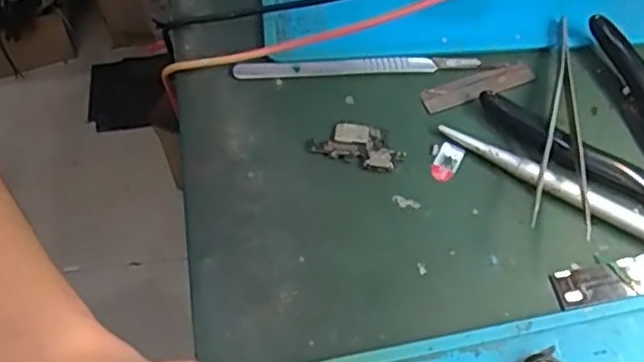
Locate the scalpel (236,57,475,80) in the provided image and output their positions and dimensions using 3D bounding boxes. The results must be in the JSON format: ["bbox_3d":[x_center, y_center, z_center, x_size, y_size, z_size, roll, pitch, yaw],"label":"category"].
[{"bbox_3d":[0.017,-0.057,0.328,0.117,0.006,0.009,-3,60,-1],"label":"scalpel"}]

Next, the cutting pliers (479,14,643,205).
[{"bbox_3d":[0.136,-0.017,0.298,0.081,0.016,0.115,-28,63,-15],"label":"cutting pliers"}]

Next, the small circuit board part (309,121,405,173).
[{"bbox_3d":[0.016,-0.016,0.306,0.042,0.004,0.020,17,61,10],"label":"small circuit board part"}]

